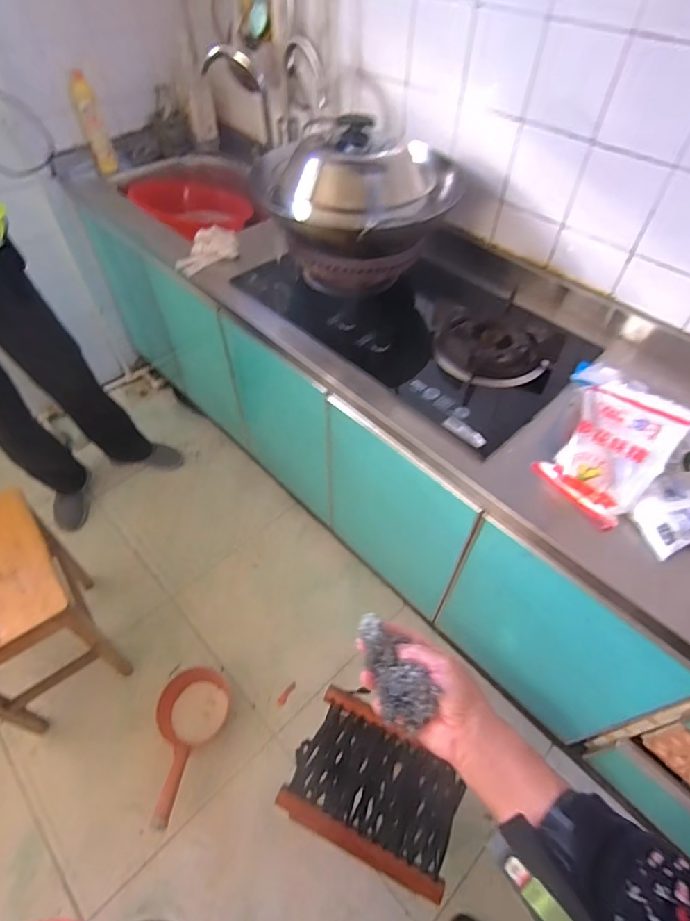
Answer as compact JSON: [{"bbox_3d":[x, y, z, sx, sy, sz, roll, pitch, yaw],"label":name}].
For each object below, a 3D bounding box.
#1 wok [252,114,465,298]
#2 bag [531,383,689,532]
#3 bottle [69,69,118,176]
[{"bbox_3d":[0.024,-0.576,1.066,0.381,0.246,0.336,-22,56,-18],"label":"wok"},{"bbox_3d":[0.411,-0.016,0.746,0.154,0.079,0.205,40,96,28],"label":"bag"},{"bbox_3d":[-0.782,-1.047,1.488,0.073,0.255,0.056,-18,54,-15],"label":"bottle"}]

